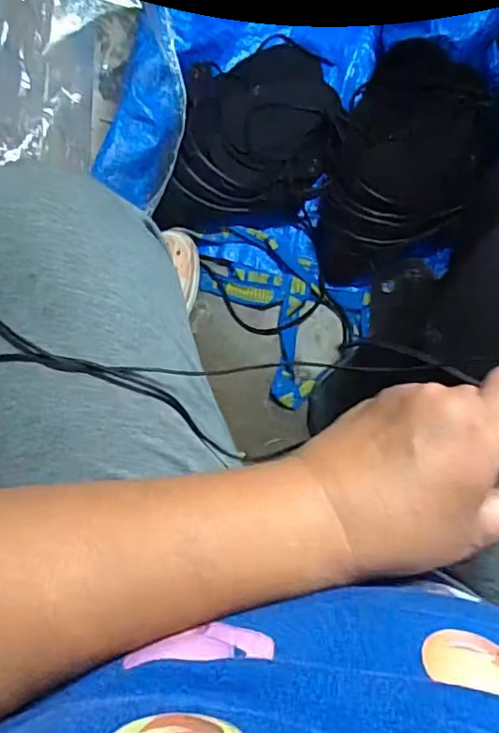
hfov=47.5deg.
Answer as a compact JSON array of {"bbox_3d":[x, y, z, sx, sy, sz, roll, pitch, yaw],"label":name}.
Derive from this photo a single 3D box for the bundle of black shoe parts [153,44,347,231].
[{"bbox_3d":[0.014,-0.315,0.759,0.207,0.060,0.291,14,84,4],"label":"bundle of black shoe parts"}]

